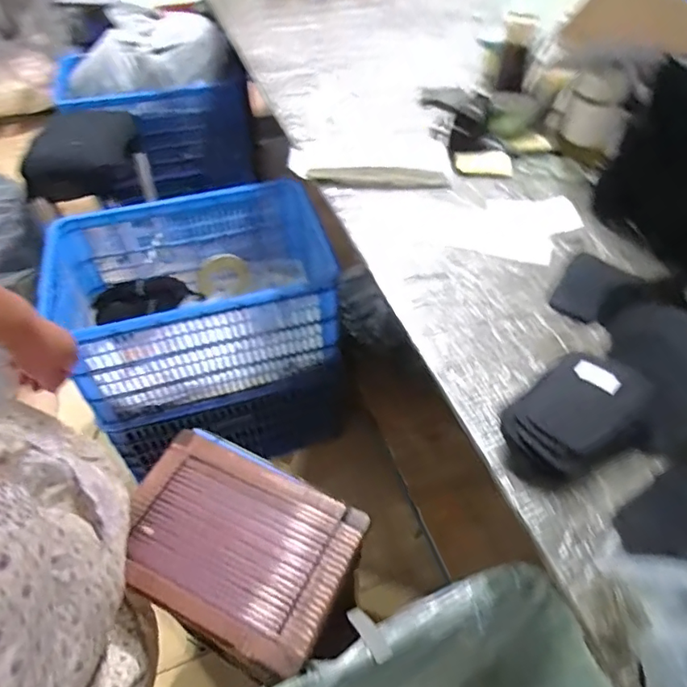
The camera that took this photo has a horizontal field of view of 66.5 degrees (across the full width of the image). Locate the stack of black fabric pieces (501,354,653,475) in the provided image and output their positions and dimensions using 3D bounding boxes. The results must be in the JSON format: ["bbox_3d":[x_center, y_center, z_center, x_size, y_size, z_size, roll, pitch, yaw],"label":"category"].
[{"bbox_3d":[0.265,0.074,0.599,0.177,0.044,0.102,-31,53,-26],"label":"stack of black fabric pieces"}]

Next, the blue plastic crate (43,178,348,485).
[{"bbox_3d":[-0.314,-0.047,1.304,0.612,0.464,0.453,-12,47,-10],"label":"blue plastic crate"}]

